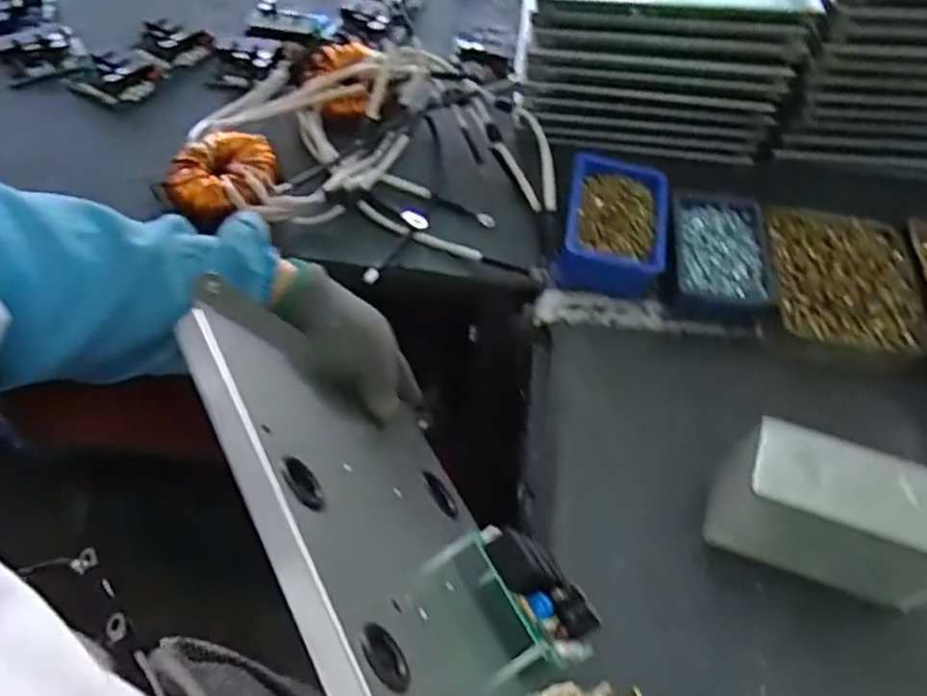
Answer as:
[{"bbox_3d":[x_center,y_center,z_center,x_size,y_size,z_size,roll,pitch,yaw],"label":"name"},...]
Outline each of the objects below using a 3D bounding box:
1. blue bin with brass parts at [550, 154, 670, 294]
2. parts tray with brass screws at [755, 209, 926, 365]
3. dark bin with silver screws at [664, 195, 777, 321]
[{"bbox_3d":[0.160,-0.133,0.780,0.106,0.055,0.156,12,55,6],"label":"blue bin with brass parts"},{"bbox_3d":[0.390,-0.065,0.763,0.157,0.036,0.193,12,55,6],"label":"parts tray with brass screws"},{"bbox_3d":[0.262,-0.096,0.770,0.104,0.049,0.149,7,55,3],"label":"dark bin with silver screws"}]

